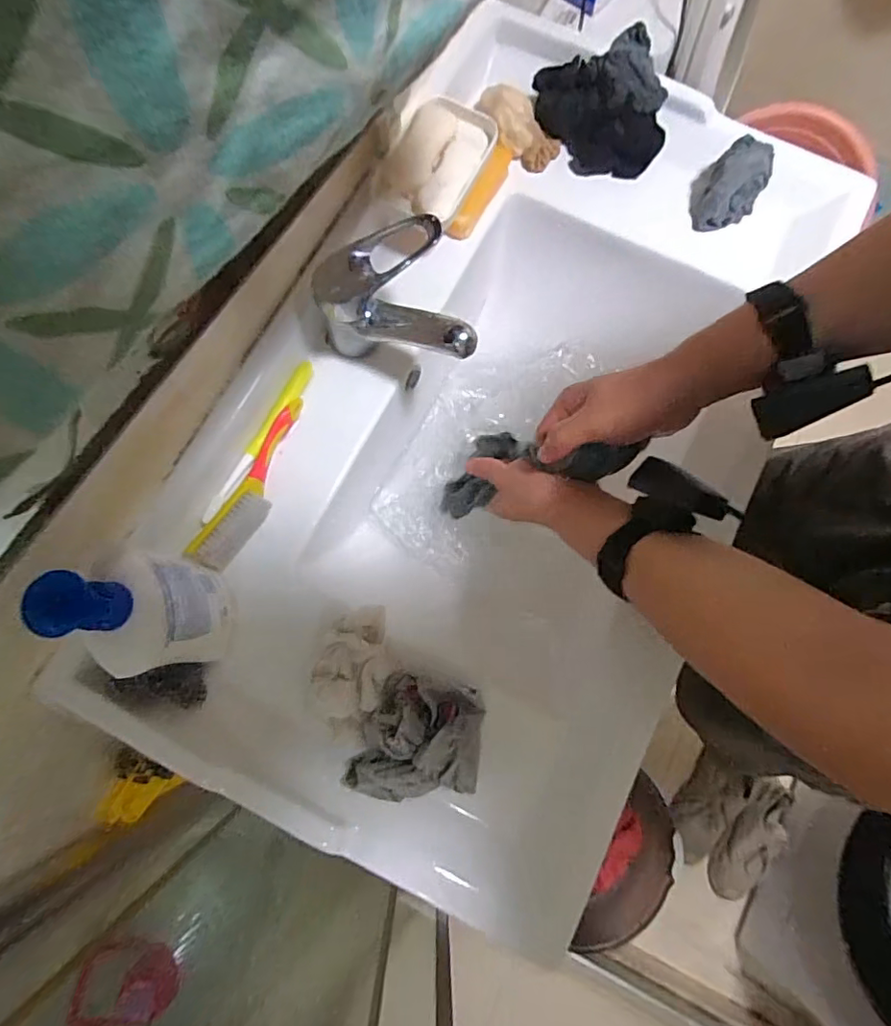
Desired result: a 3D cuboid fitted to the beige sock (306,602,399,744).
[{"bbox_3d":[-0.074,0.132,0.447,0.061,0.048,0.105,12,78,2],"label":"beige sock"}]

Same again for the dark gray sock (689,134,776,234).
[{"bbox_3d":[0.296,-0.342,0.554,0.065,0.058,0.075,28,79,5],"label":"dark gray sock"}]

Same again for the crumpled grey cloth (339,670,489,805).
[{"bbox_3d":[-0.022,0.184,0.427,0.104,0.049,0.101,11,78,2],"label":"crumpled grey cloth"}]

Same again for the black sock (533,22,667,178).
[{"bbox_3d":[0.164,-0.421,0.559,0.120,0.083,0.091,-12,78,-3],"label":"black sock"}]

